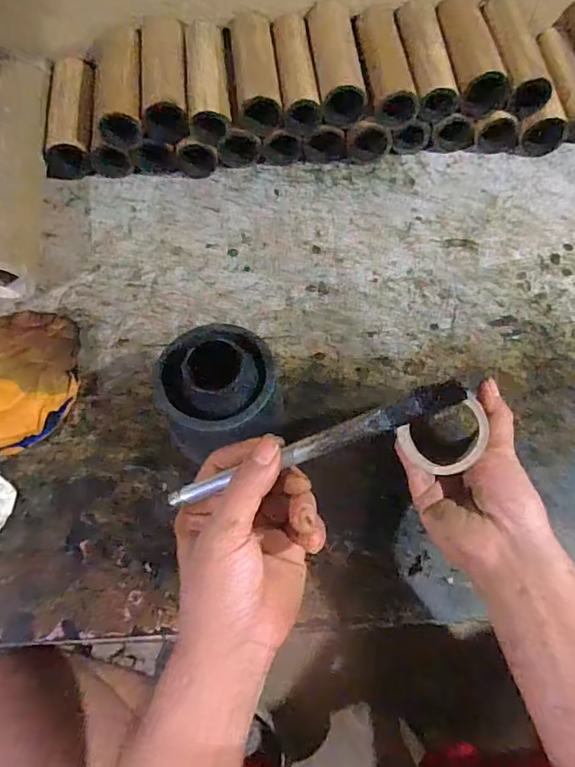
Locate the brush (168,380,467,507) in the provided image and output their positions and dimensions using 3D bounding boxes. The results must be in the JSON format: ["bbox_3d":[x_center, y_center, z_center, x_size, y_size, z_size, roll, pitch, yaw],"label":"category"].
[{"bbox_3d":[0.016,0.037,0.305,0.186,0.009,0.015,-21,64,5],"label":"brush"}]

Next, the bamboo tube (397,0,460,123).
[{"bbox_3d":[0.177,-0.419,0.653,0.052,0.047,0.179,-5,61,-1],"label":"bamboo tube"}]

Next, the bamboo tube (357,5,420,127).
[{"bbox_3d":[0.124,-0.409,0.652,0.053,0.044,0.178,-5,61,-2],"label":"bamboo tube"}]

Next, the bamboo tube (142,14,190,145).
[{"bbox_3d":[-0.155,-0.395,0.654,0.054,0.047,0.188,-5,61,-1],"label":"bamboo tube"}]

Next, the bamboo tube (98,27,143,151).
[{"bbox_3d":[-0.212,-0.378,0.649,0.053,0.050,0.163,-7,61,-2],"label":"bamboo tube"}]

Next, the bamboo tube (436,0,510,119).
[{"bbox_3d":[0.230,-0.426,0.655,0.060,0.045,0.182,-5,61,-2],"label":"bamboo tube"}]

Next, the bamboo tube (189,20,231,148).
[{"bbox_3d":[-0.100,-0.390,0.650,0.048,0.046,0.189,-4,61,-1],"label":"bamboo tube"}]

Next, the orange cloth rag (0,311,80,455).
[{"bbox_3d":[-0.296,-0.002,0.521,0.151,0.024,0.156,-10,63,-4],"label":"orange cloth rag"}]

